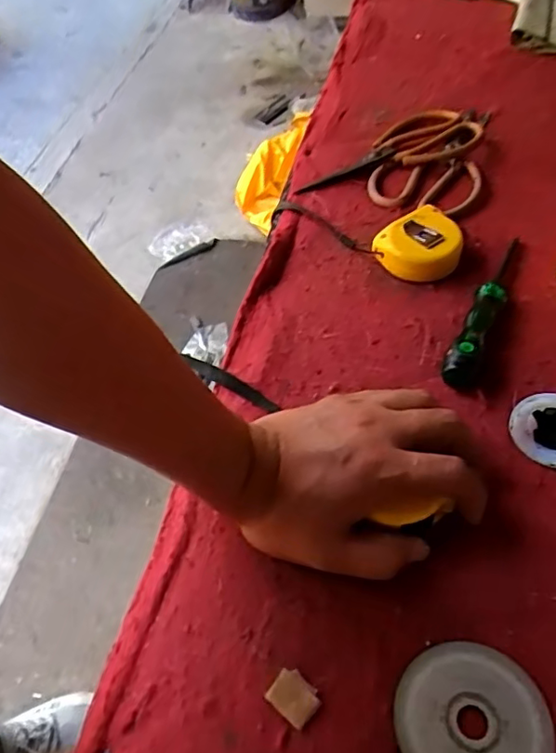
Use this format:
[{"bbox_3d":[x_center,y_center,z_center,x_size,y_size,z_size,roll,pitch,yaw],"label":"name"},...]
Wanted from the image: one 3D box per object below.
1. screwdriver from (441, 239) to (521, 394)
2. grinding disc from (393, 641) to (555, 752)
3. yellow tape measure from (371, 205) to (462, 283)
[{"bbox_3d":[0.164,-0.053,0.476,0.025,0.027,0.151,18,55,19],"label":"screwdriver"},{"bbox_3d":[0.101,0.179,0.310,0.076,0.004,0.076,-3,51,3],"label":"grinding disc"},{"bbox_3d":[0.130,-0.115,0.529,0.072,0.028,0.066,-33,56,-20],"label":"yellow tape measure"}]

